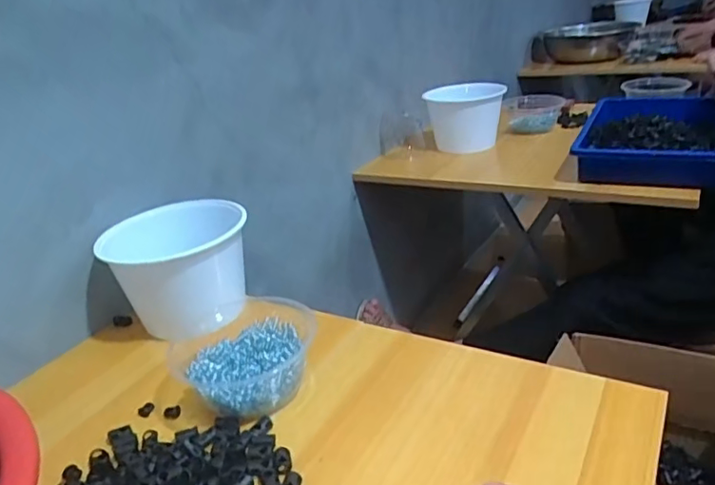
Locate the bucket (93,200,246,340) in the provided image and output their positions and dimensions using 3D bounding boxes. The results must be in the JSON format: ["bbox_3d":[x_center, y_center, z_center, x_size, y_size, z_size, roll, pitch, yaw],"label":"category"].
[{"bbox_3d":[-0.200,0.028,0.651,0.147,0.121,0.143,-8,25,-2],"label":"bucket"}]

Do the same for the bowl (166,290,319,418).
[{"bbox_3d":[-0.114,0.112,0.541,0.147,0.054,0.135,-6,25,3],"label":"bowl"}]

